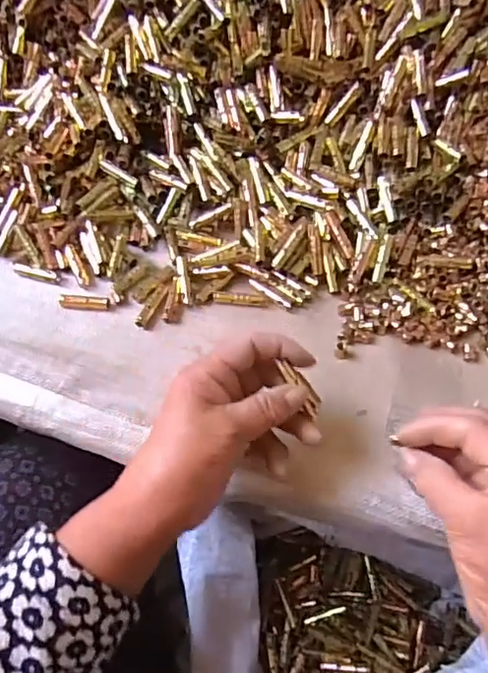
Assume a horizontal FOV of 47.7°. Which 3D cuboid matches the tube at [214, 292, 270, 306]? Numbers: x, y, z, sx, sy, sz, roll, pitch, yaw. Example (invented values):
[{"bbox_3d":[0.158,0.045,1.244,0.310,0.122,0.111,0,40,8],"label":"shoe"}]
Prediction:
[{"bbox_3d":[-0.002,-0.029,0.430,0.043,0.006,0.007,4,62,6],"label":"tube"}]

